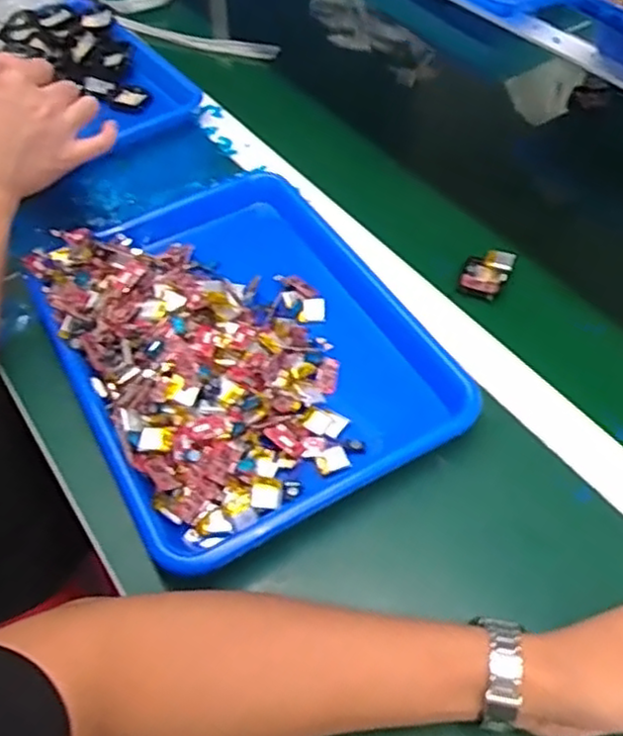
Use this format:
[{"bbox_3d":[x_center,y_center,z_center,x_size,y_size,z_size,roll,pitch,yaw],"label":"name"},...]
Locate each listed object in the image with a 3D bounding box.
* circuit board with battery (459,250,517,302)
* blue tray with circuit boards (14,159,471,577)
[{"bbox_3d":[0.153,-0.083,0.605,0.038,0.014,0.050,20,55,18],"label":"circuit board with battery"},{"bbox_3d":[-0.058,-0.028,0.550,0.262,0.048,0.337,-26,55,-18],"label":"blue tray with circuit boards"}]

